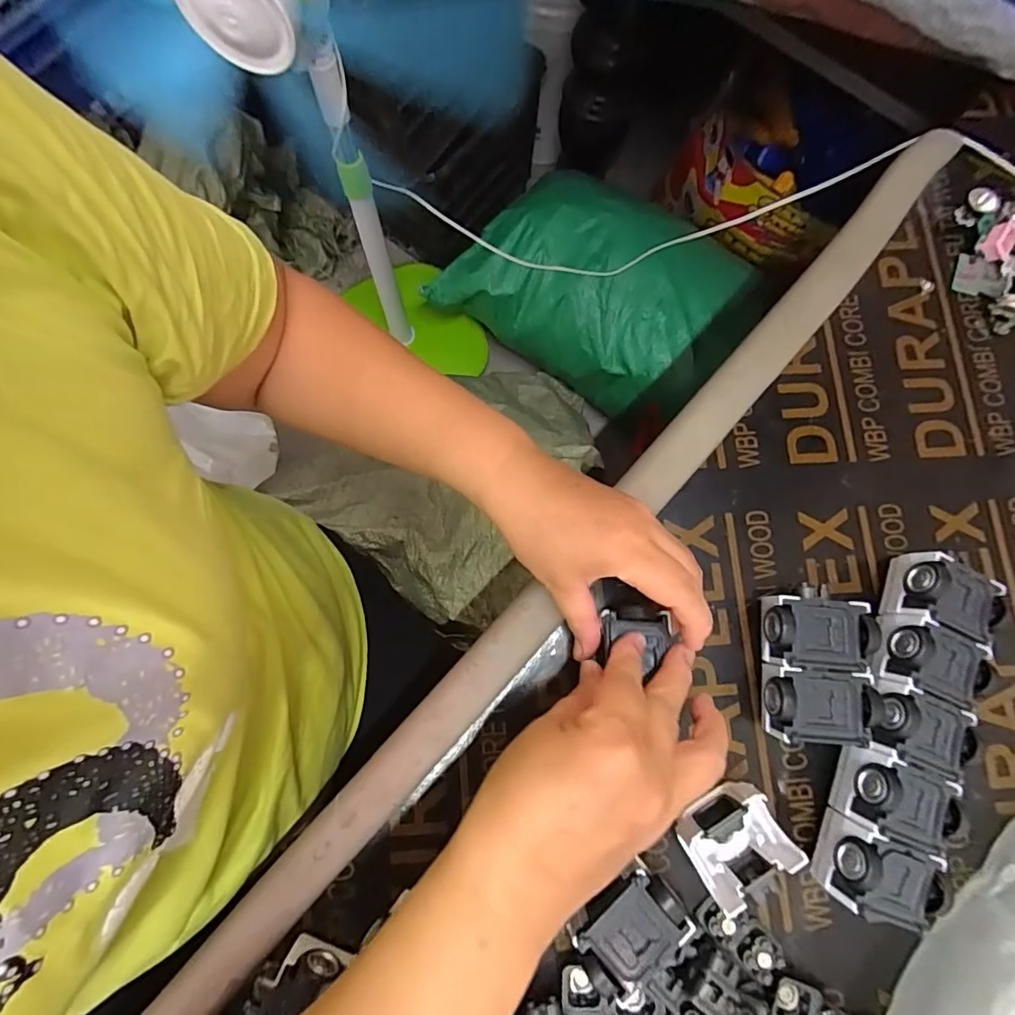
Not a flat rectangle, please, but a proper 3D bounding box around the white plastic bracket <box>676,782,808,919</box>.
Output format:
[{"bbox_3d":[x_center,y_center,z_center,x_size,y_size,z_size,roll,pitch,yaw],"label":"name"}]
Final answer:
[{"bbox_3d":[0.141,0.207,0.319,0.057,0.031,0.057,-33,82,-7],"label":"white plastic bracket"}]

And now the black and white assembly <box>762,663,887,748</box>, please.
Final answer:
[{"bbox_3d":[0.193,0.125,0.339,0.067,0.043,0.044,4,79,-1],"label":"black and white assembly"}]

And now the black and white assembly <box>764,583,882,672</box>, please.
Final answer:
[{"bbox_3d":[0.196,0.079,0.348,0.068,0.043,0.051,2,79,-1],"label":"black and white assembly"}]

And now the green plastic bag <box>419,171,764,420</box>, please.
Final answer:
[{"bbox_3d":[0.143,-0.398,0.982,0.430,0.196,0.338,37,80,5],"label":"green plastic bag"}]

